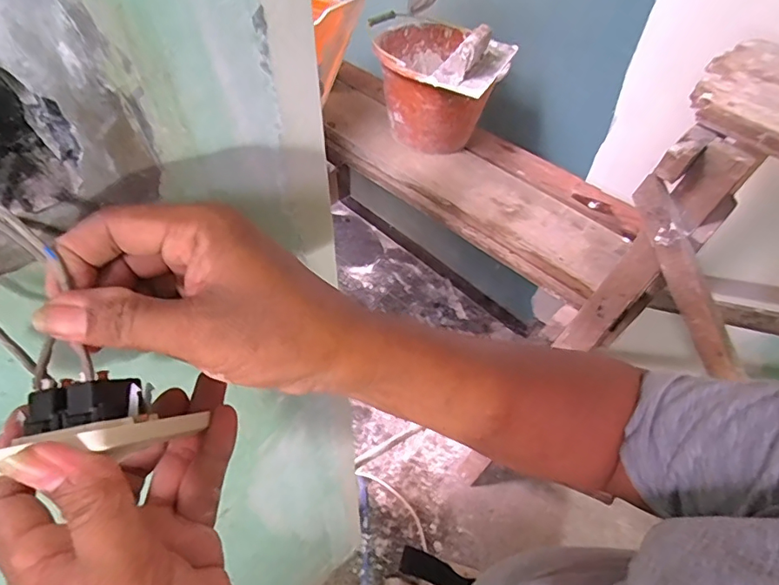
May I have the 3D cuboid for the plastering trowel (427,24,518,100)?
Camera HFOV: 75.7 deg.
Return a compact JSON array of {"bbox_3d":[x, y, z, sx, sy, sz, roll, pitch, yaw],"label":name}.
[{"bbox_3d":[0.170,-0.475,0.984,0.120,0.086,0.240,24,55,16],"label":"plastering trowel"}]

